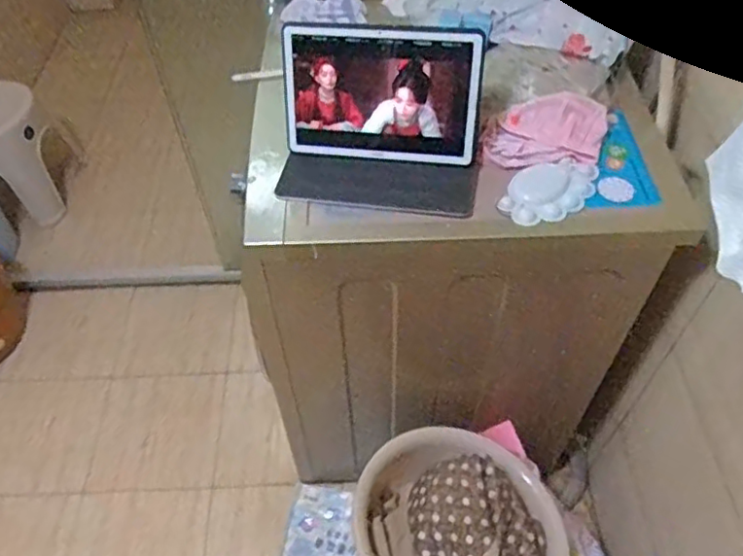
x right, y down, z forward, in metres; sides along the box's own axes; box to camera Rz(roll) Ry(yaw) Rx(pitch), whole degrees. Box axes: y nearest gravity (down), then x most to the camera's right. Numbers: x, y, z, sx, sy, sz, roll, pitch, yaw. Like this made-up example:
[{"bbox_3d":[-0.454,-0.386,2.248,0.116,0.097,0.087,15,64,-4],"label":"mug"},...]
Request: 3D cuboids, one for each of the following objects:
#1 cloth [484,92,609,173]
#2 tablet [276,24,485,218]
[{"bbox_3d":[0.247,-0.205,0.883,0.171,0.011,0.102,-7,79,-1],"label":"cloth"},{"bbox_3d":[0.009,-0.198,0.811,0.253,0.179,0.152,4,52,4],"label":"tablet"}]

